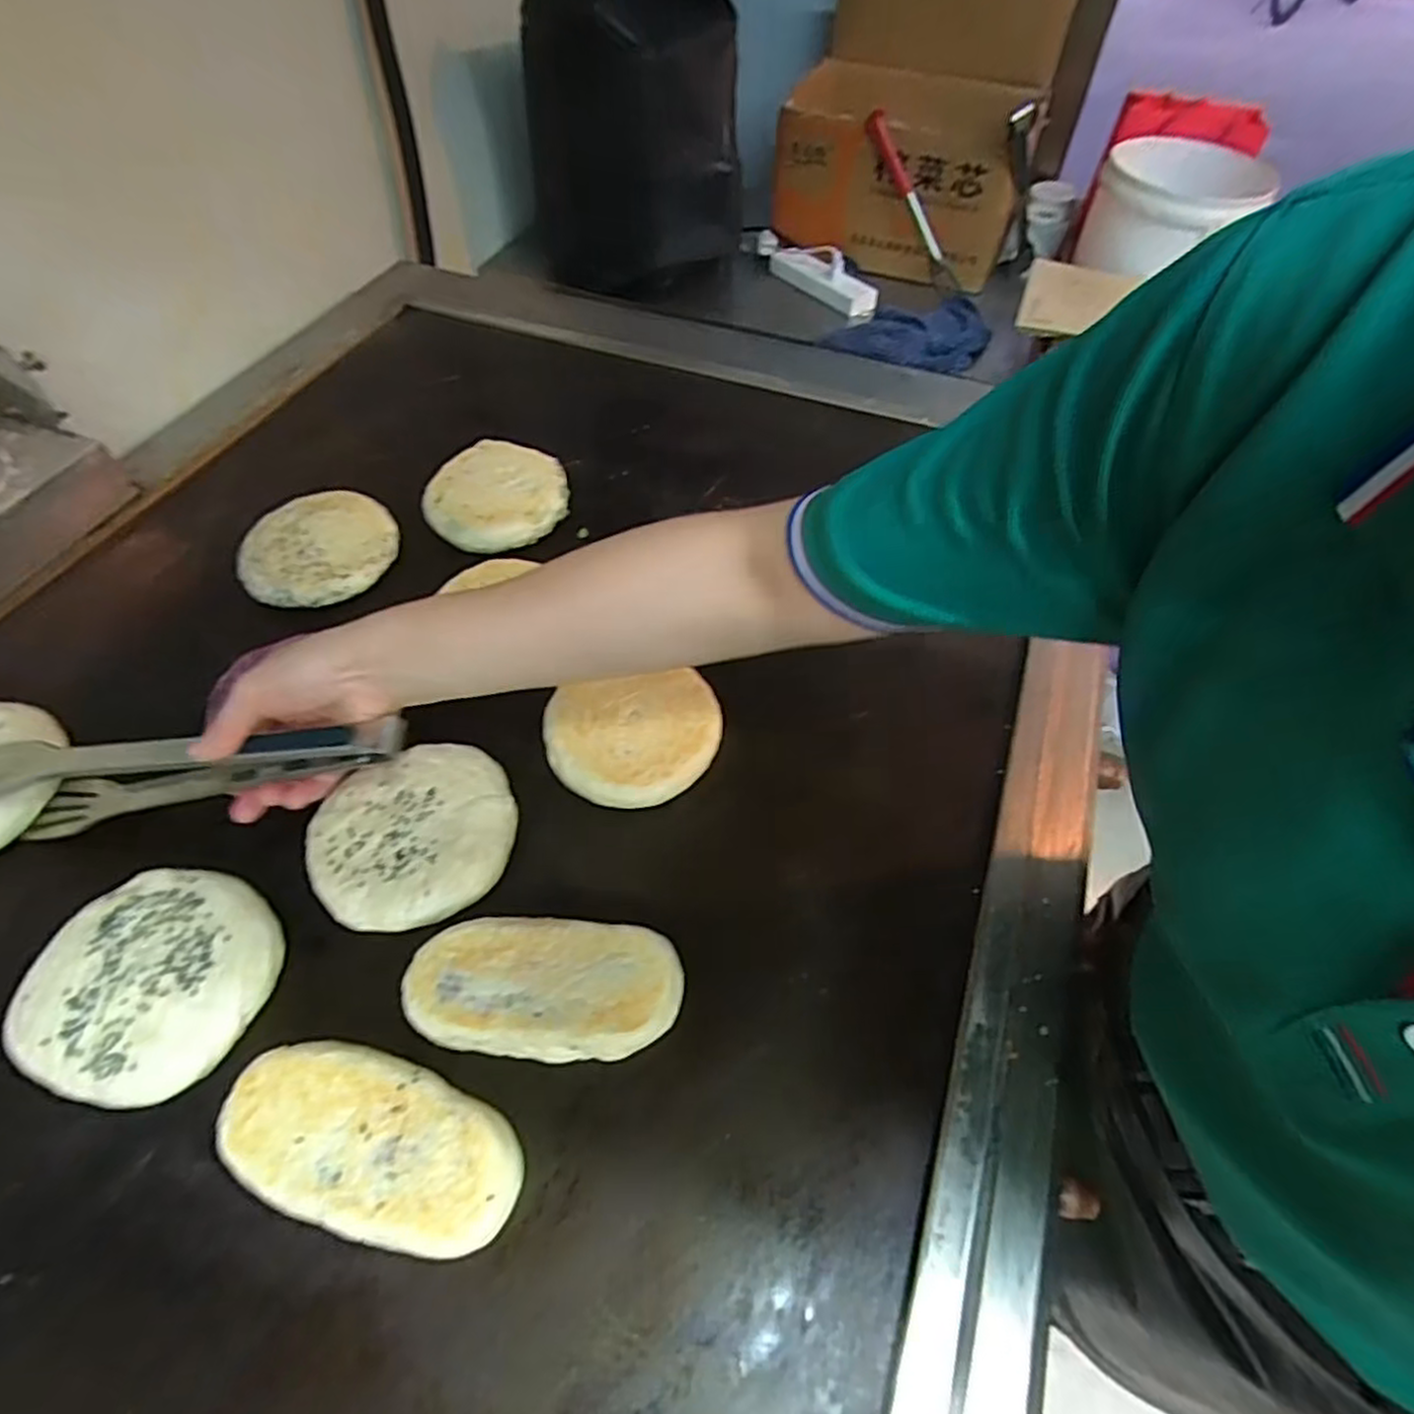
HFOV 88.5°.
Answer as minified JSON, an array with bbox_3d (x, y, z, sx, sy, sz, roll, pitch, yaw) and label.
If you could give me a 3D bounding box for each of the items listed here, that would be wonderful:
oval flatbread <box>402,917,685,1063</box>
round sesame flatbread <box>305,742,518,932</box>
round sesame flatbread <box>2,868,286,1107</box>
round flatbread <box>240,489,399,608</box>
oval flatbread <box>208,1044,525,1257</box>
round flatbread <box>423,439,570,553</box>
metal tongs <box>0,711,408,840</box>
[{"bbox_3d":[-0.086,0.152,0.395,0.141,0.024,0.068,4,54,2],"label":"oval flatbread"},{"bbox_3d":[-0.181,0.076,0.447,0.118,0.017,0.113,0,54,0],"label":"round sesame flatbread"},{"bbox_3d":[-0.302,0.148,0.395,0.116,0.021,0.116,0,54,0],"label":"round sesame flatbread"},{"bbox_3d":[-0.318,-0.133,0.595,0.121,0.011,0.115,0,58,1],"label":"round flatbread"},{"bbox_3d":[-0.161,0.214,0.355,0.143,0.027,0.071,15,56,10],"label":"oval flatbread"},{"bbox_3d":[-0.183,-0.184,0.629,0.118,0.016,0.116,-1,61,3],"label":"round flatbread"},{"bbox_3d":[-0.309,0.037,0.433,0.270,0.056,0.031,-7,54,9],"label":"metal tongs"}]

